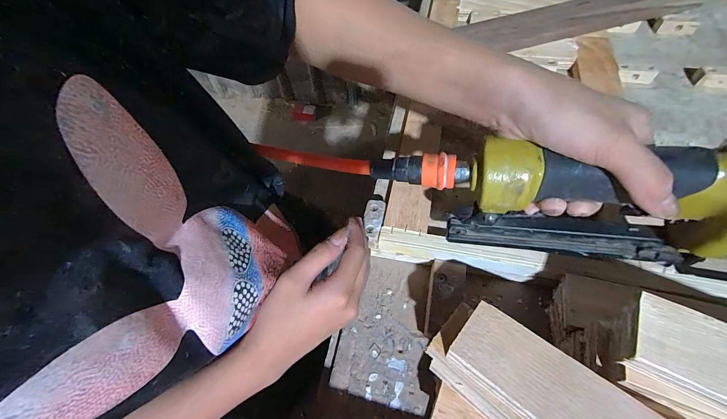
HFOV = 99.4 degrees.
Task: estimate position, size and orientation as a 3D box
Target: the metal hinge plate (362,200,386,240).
[{"bbox_3d":[0.011,0.010,0.353,0.022,0.004,0.050,9,59,10],"label":"metal hinge plate"}]

